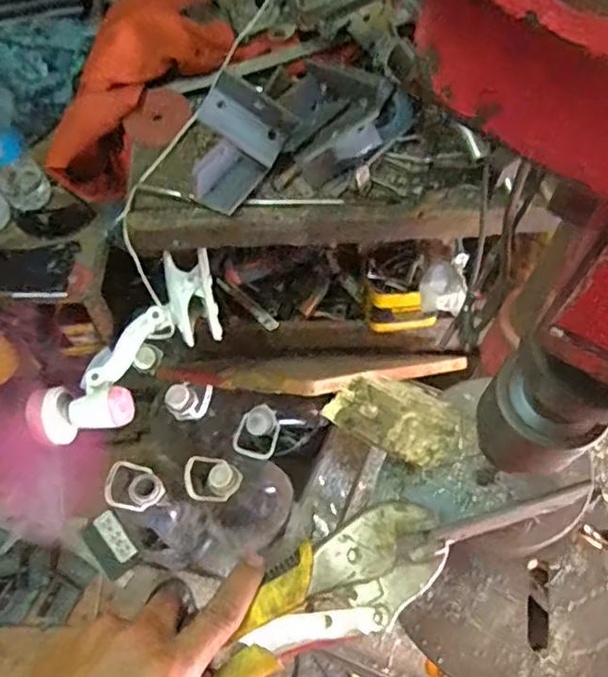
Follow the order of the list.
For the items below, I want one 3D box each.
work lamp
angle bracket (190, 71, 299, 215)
[{"bbox_3d":[-0.223,0.018,0.837,0.125,0.069,0.318,36,70,15],"label":"work lamp"},{"bbox_3d":[-0.086,-0.229,0.744,0.105,0.046,0.145,31,101,-14],"label":"angle bracket"}]

